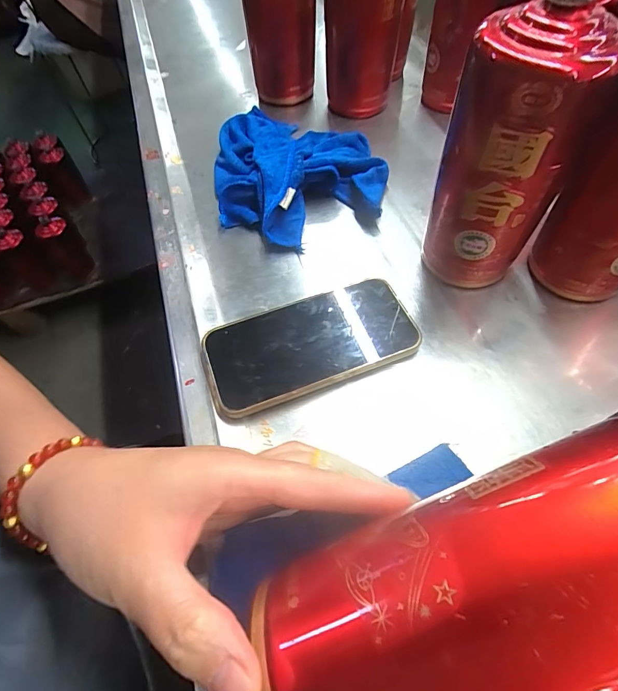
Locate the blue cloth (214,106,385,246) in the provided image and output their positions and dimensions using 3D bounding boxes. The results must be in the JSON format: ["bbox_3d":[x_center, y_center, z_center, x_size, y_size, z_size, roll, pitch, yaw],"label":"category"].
[{"bbox_3d":[-0.015,-0.193,0.421,0.175,0.041,0.207,-13,57,-6],"label":"blue cloth"}]

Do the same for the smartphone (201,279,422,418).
[{"bbox_3d":[0.001,-0.003,0.305,0.158,0.011,0.079,-19,58,-9],"label":"smartphone"}]

